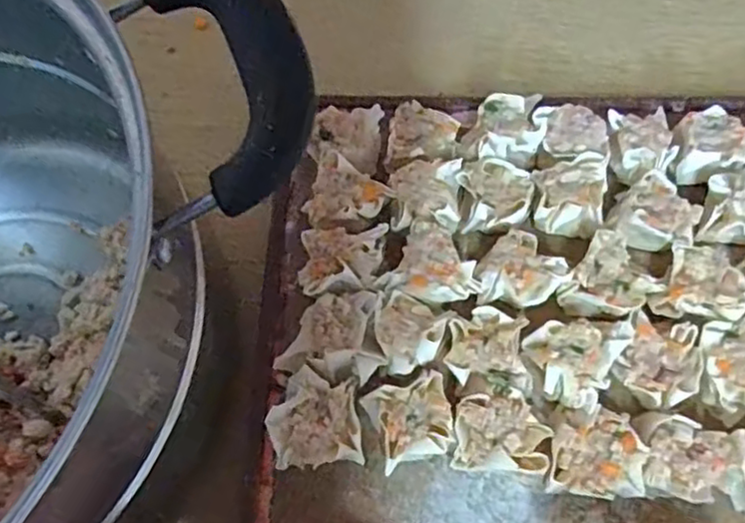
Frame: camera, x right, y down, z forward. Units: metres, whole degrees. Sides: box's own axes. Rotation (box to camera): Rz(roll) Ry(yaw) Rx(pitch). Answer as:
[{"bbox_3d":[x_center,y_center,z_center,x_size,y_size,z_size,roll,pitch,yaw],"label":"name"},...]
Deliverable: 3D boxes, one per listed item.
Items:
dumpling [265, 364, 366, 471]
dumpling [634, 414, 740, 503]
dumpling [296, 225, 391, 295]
[{"bbox_3d":[-0.024,0.064,0.267,0.035,0.017,0.036,-6,67,1],"label":"dumpling"},{"bbox_3d":[0.121,0.078,0.256,0.032,0.019,0.032,11,68,8],"label":"dumpling"},{"bbox_3d":[-0.014,0.000,0.291,0.039,0.021,0.030,1,67,3],"label":"dumpling"}]

